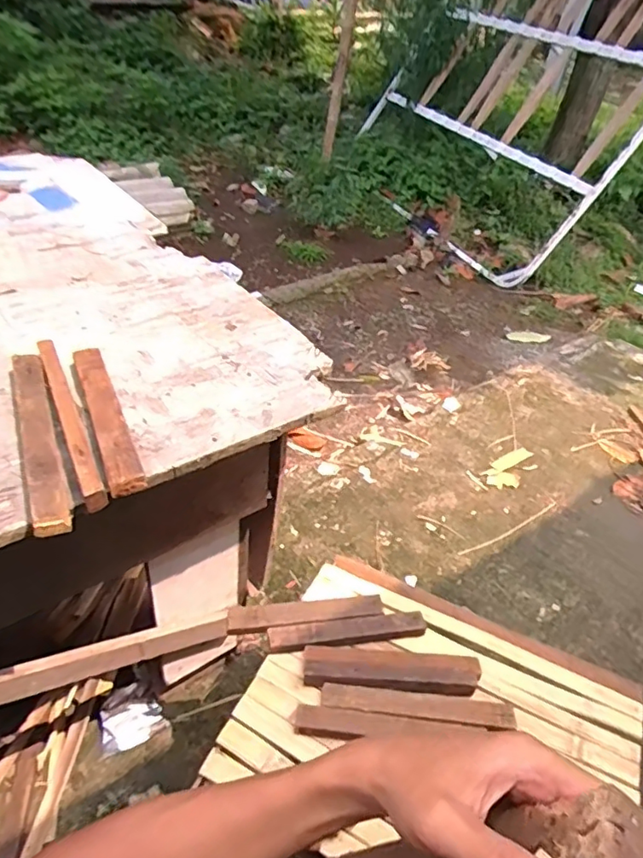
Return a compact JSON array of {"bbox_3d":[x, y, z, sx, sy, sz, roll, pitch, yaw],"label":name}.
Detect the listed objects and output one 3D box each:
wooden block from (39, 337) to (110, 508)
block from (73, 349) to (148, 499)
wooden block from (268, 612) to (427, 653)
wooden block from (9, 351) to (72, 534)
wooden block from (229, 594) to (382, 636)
[{"bbox_3d":[-0.283,-0.015,0.619,0.022,0.026,0.295,-17,44,-24],"label":"wooden block"},{"bbox_3d":[-0.248,-0.019,0.636,0.033,0.020,0.260,-15,43,-22],"label":"block"},{"bbox_3d":[0.041,0.308,0.840,0.240,0.022,0.041,-5,40,-11],"label":"wooden block"},{"bbox_3d":[-0.307,0.003,0.600,0.034,0.025,0.295,-15,43,-22],"label":"wooden block"},{"bbox_3d":[-0.025,0.289,0.874,0.241,0.016,0.048,-2,39,-8],"label":"wooden block"}]

